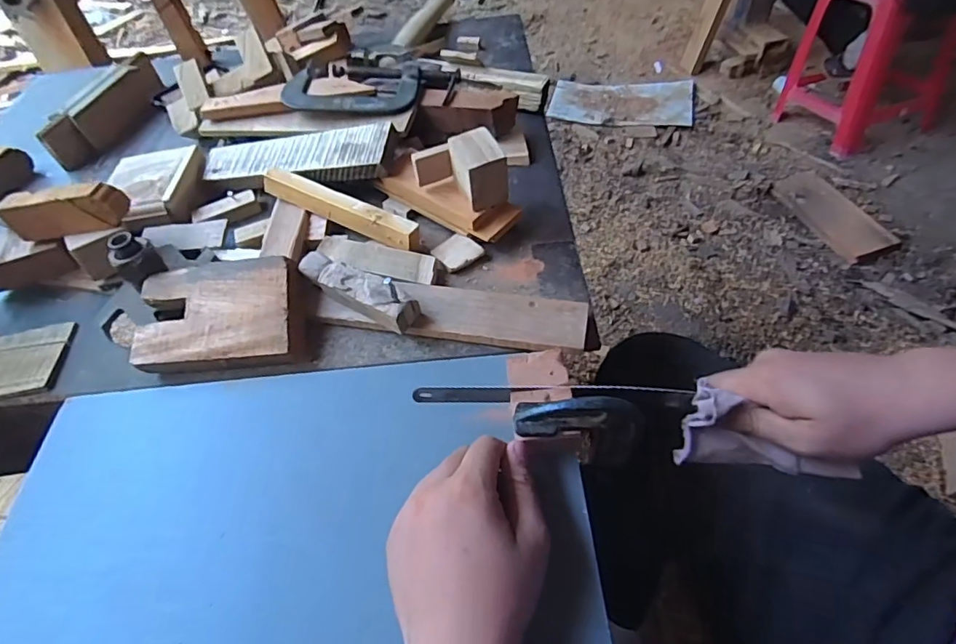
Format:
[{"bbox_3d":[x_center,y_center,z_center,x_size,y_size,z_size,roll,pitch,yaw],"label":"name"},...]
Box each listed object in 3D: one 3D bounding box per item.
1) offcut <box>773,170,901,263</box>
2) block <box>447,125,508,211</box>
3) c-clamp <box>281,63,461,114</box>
[{"bbox_3d":[1.009,-0.317,1.536,0.155,0.034,0.371,-16,49,-8],"label":"offcut"},{"bbox_3d":[0.000,-0.138,0.482,0.041,0.051,0.053,-21,50,-12],"label":"block"},{"bbox_3d":[-0.121,-0.263,0.597,0.188,0.022,0.080,0,49,5],"label":"c-clamp"}]

